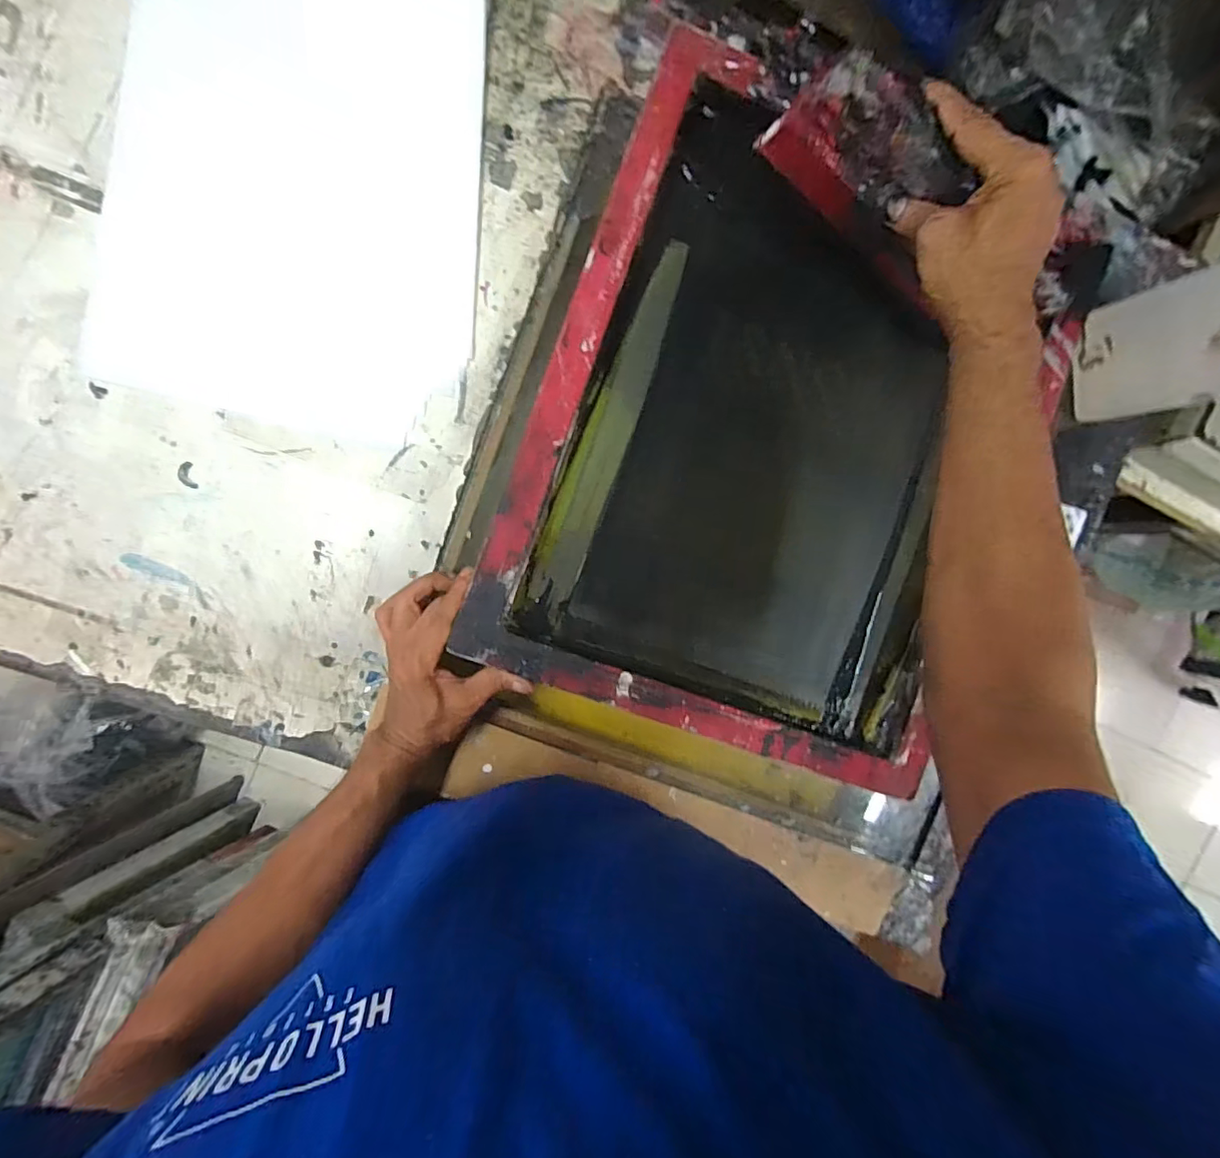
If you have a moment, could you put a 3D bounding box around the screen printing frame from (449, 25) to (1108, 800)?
[{"bbox_3d":[0.145,-0.119,0.460,0.390,0.062,0.502,19,93,-9],"label":"screen printing frame"}]

